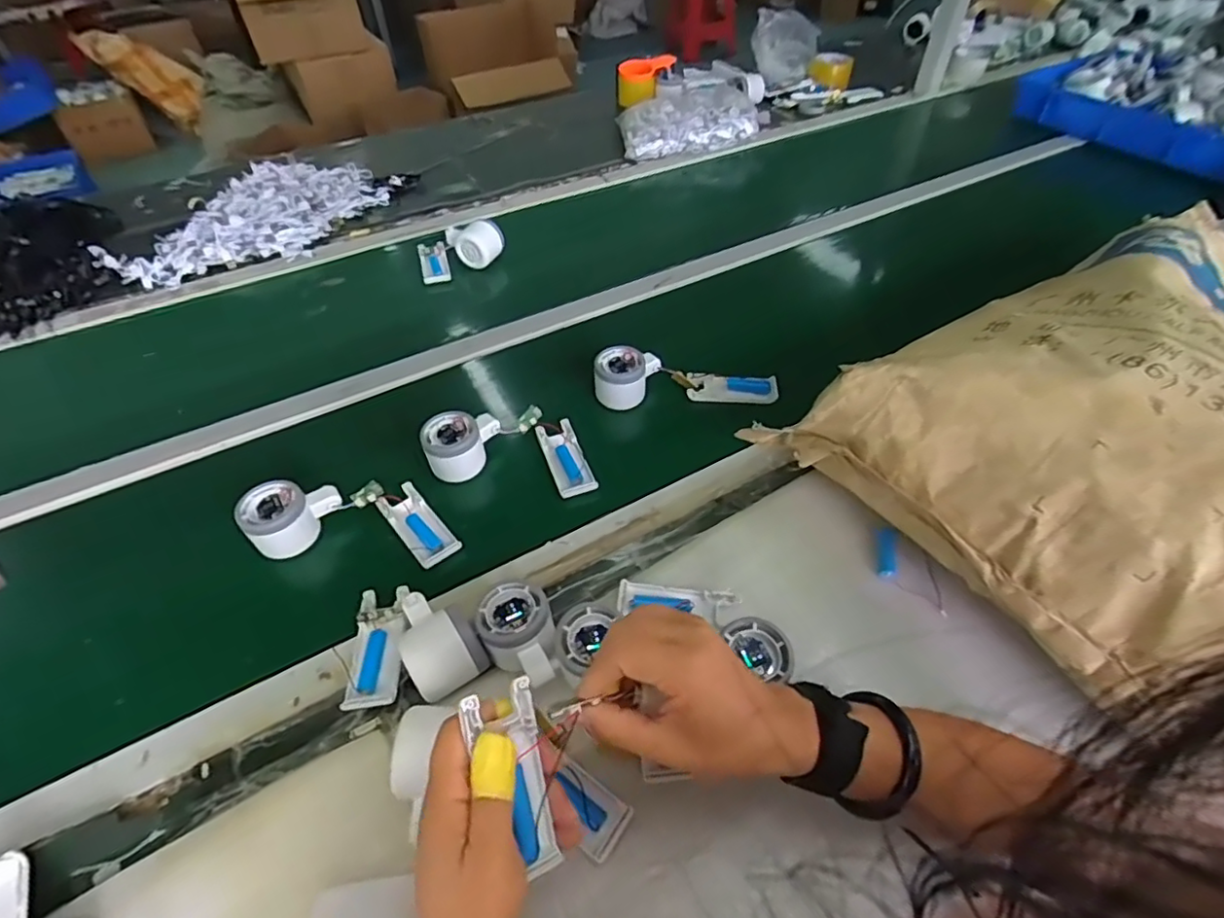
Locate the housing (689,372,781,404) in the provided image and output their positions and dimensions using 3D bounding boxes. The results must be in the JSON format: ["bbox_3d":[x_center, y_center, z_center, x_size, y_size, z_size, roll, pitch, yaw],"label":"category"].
[{"bbox_3d":[0.144,-0.085,0.708,0.103,0.017,0.035,4,49,5],"label":"housing"}]

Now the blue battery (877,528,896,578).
[{"bbox_3d":[0.252,0.086,0.544,0.013,0.013,0.044,3,85,4],"label":"blue battery"}]

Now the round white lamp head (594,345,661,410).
[{"bbox_3d":[0.015,-0.099,0.697,0.060,0.047,0.077,29,55,24],"label":"round white lamp head"}]

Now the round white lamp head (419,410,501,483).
[{"bbox_3d":[-0.156,-0.014,0.633,0.084,0.060,0.058,-19,51,-15],"label":"round white lamp head"}]

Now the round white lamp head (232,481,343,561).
[{"bbox_3d":[-0.309,0.051,0.573,0.083,0.052,0.049,-35,57,-26],"label":"round white lamp head"}]

